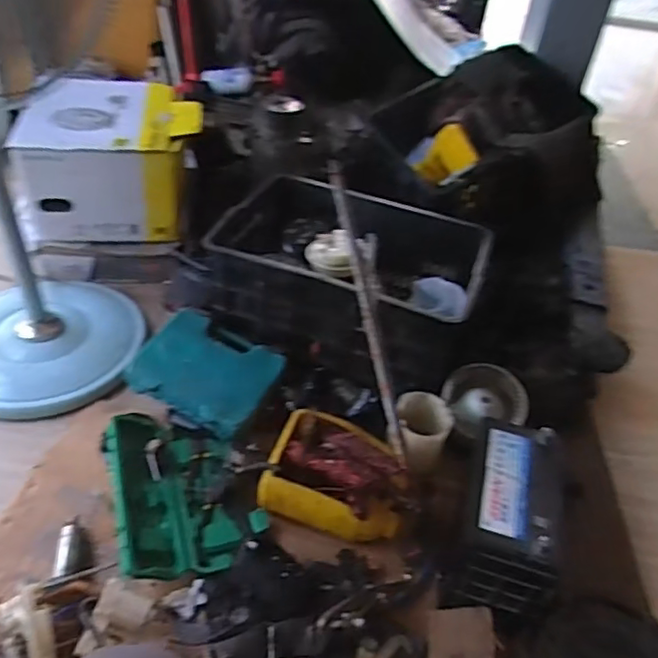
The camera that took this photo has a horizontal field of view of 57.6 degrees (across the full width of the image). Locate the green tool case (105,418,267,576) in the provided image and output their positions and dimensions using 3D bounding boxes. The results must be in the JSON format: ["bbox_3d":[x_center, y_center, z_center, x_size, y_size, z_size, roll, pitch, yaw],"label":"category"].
[{"bbox_3d":[-0.238,0.247,0.965,0.207,0.076,0.302,-12,45,-20],"label":"green tool case"}]

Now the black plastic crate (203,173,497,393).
[{"bbox_3d":[0.042,-0.109,1.224,0.504,0.191,0.432,18,42,13],"label":"black plastic crate"}]

